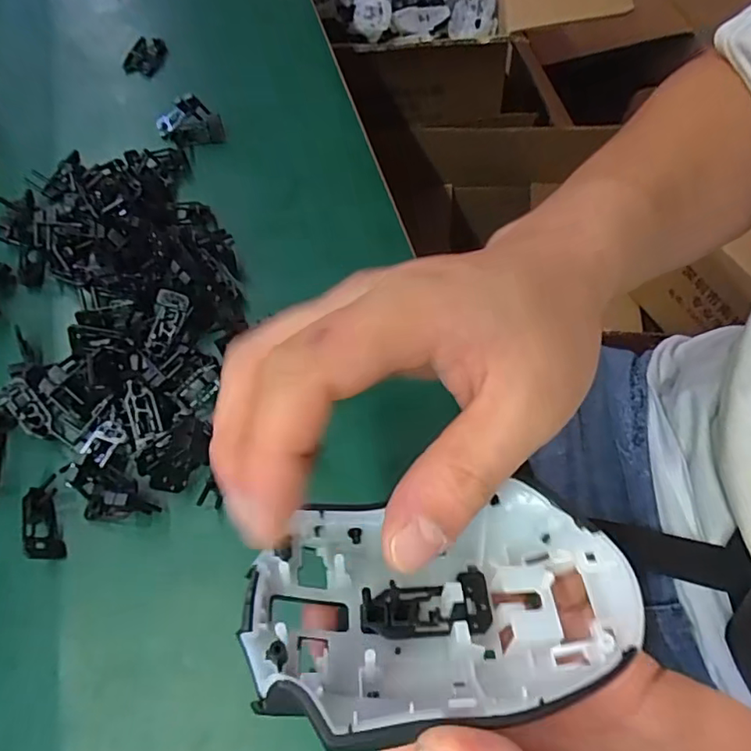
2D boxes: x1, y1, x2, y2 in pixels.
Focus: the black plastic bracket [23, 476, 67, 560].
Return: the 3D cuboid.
[{"bbox_3d":[-0.180,0.078,0.302,0.016,0.014,0.044,-13,64,-7],"label":"black plastic bracket"}]

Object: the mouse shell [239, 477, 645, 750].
[{"bbox_3d":[0.020,0.070,0.176,0.114,0.043,0.064,-8,63,-4],"label":"mouse shell"}]

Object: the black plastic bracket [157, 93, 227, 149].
[{"bbox_3d":[-0.149,-0.203,0.444,0.050,0.027,0.030,-16,63,-4],"label":"black plastic bracket"}]

